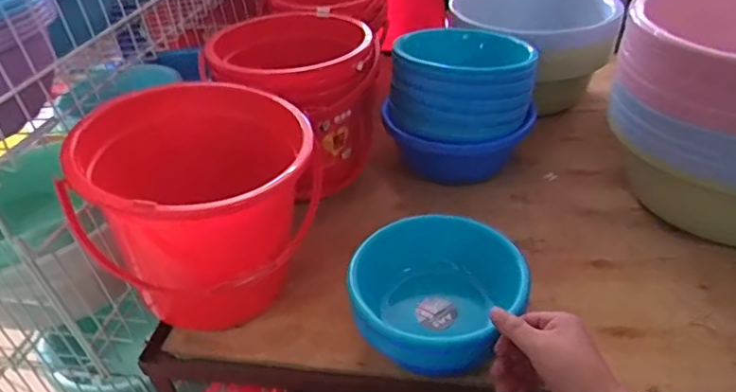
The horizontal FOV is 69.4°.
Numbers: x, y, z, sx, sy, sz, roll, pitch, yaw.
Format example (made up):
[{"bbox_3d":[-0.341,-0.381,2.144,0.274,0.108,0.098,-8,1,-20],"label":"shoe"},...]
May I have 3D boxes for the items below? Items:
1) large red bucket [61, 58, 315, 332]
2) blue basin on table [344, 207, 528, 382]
[{"bbox_3d":[-0.190,0.016,0.666,0.240,0.240,0.246,-4,37,3],"label":"large red bucket"},{"bbox_3d":[0.083,0.112,0.607,0.163,0.081,0.192,27,48,35],"label":"blue basin on table"}]

